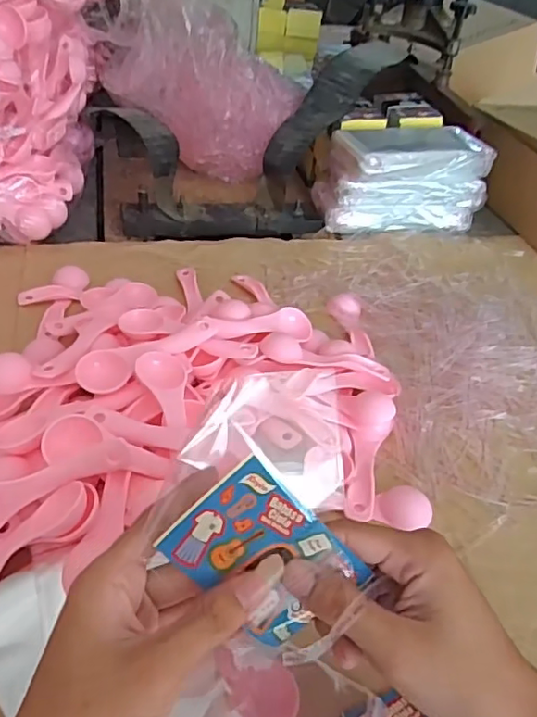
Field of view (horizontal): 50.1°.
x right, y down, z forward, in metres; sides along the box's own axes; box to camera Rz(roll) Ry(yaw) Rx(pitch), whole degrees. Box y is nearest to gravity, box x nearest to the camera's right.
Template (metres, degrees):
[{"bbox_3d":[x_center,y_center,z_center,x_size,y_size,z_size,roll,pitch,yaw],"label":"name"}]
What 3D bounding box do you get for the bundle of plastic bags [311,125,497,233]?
[{"bbox_3d":[0.168,-0.229,0.719,0.207,0.097,0.098,-6,43,-15],"label":"bundle of plastic bags"}]

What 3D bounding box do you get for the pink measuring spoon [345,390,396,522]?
[{"bbox_3d":[0.075,0.067,0.428,0.028,0.020,0.103,14,42,8],"label":"pink measuring spoon"}]

